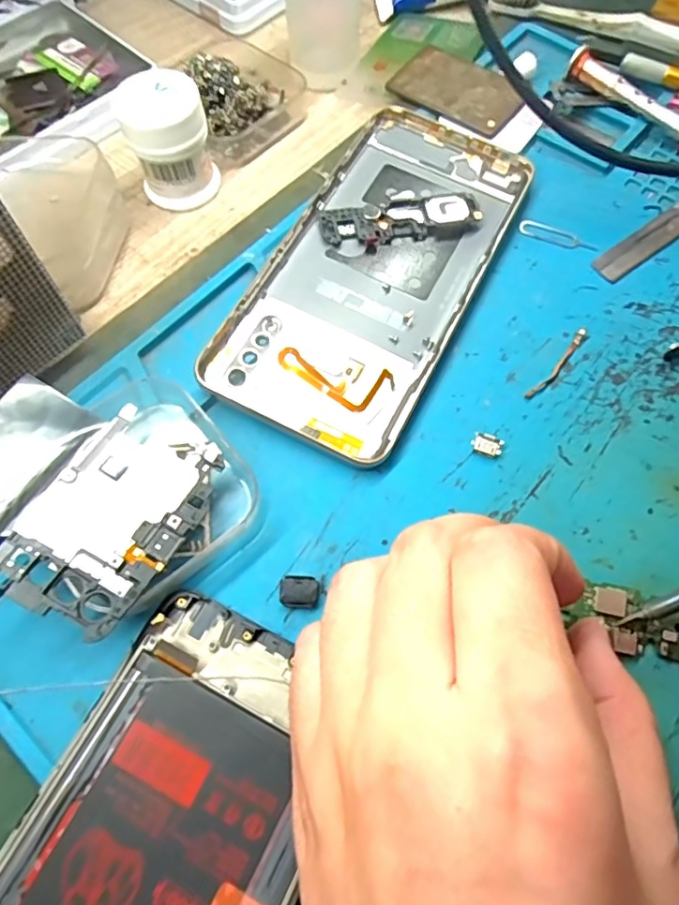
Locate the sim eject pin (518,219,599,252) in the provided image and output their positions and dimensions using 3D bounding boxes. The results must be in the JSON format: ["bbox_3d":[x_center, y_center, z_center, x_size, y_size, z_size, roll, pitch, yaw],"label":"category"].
[{"bbox_3d":[0.091,-0.090,0.235,0.033,0.004,0.009,25,74,13],"label":"sim eject pin"}]

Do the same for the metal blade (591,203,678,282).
[{"bbox_3d":[0.128,-0.089,0.231,0.056,0.004,0.014,-35,70,-14],"label":"metal blade"}]

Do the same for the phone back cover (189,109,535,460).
[{"bbox_3d":[0.016,-0.075,0.223,0.074,0.014,0.159,25,68,12],"label":"phone back cover"}]

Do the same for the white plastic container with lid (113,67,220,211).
[{"bbox_3d":[-0.072,-0.131,0.238,0.033,0.048,0.026,-16,66,-6],"label":"white plastic container with lid"}]

